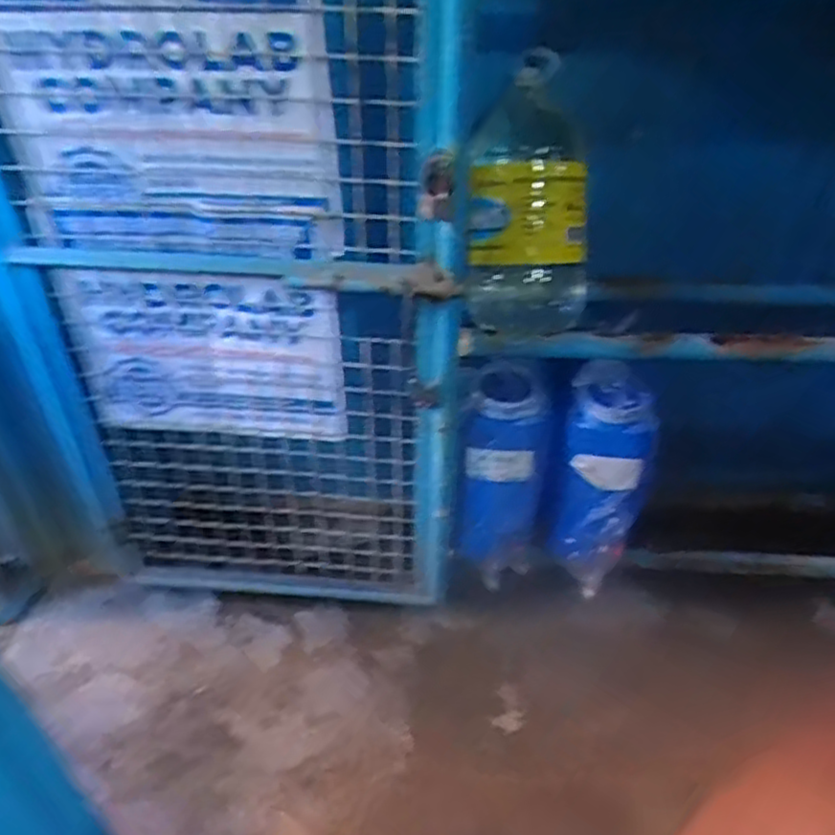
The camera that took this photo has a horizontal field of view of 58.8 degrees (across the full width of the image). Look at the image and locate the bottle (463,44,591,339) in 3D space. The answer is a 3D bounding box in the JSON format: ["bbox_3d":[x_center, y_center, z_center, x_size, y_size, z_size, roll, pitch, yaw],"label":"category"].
[{"bbox_3d":[0.187,-0.353,1.215,0.200,0.407,0.178,5,40,6],"label":"bottle"}]

